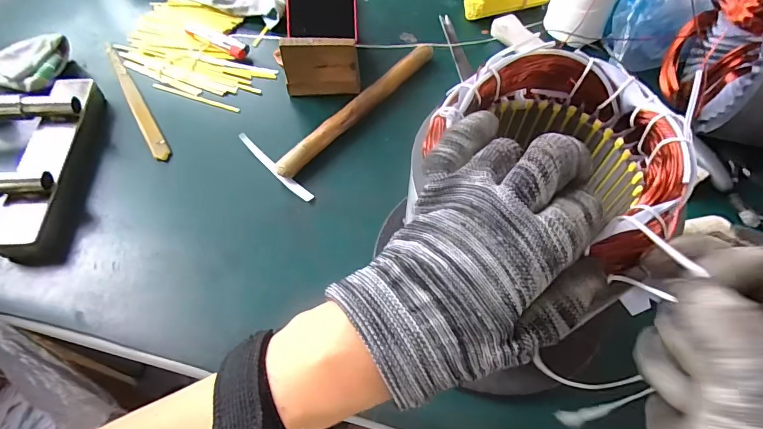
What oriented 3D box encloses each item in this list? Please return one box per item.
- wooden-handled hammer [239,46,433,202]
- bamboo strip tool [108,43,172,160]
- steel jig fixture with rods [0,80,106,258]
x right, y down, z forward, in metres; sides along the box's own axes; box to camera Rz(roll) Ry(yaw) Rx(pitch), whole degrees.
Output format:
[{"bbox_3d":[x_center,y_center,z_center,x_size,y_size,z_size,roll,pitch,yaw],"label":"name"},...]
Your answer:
[{"bbox_3d":[-0.039,-0.130,0.470,0.101,0.021,0.249,33,65,18],"label":"wooden-handled hammer"},{"bbox_3d":[-0.282,-0.133,0.476,0.017,0.004,0.210,-30,64,-17],"label":"bamboo strip tool"},{"bbox_3d":[-0.404,-0.056,0.403,0.208,0.050,0.207,-3,59,-2],"label":"steel jig fixture with rods"}]

